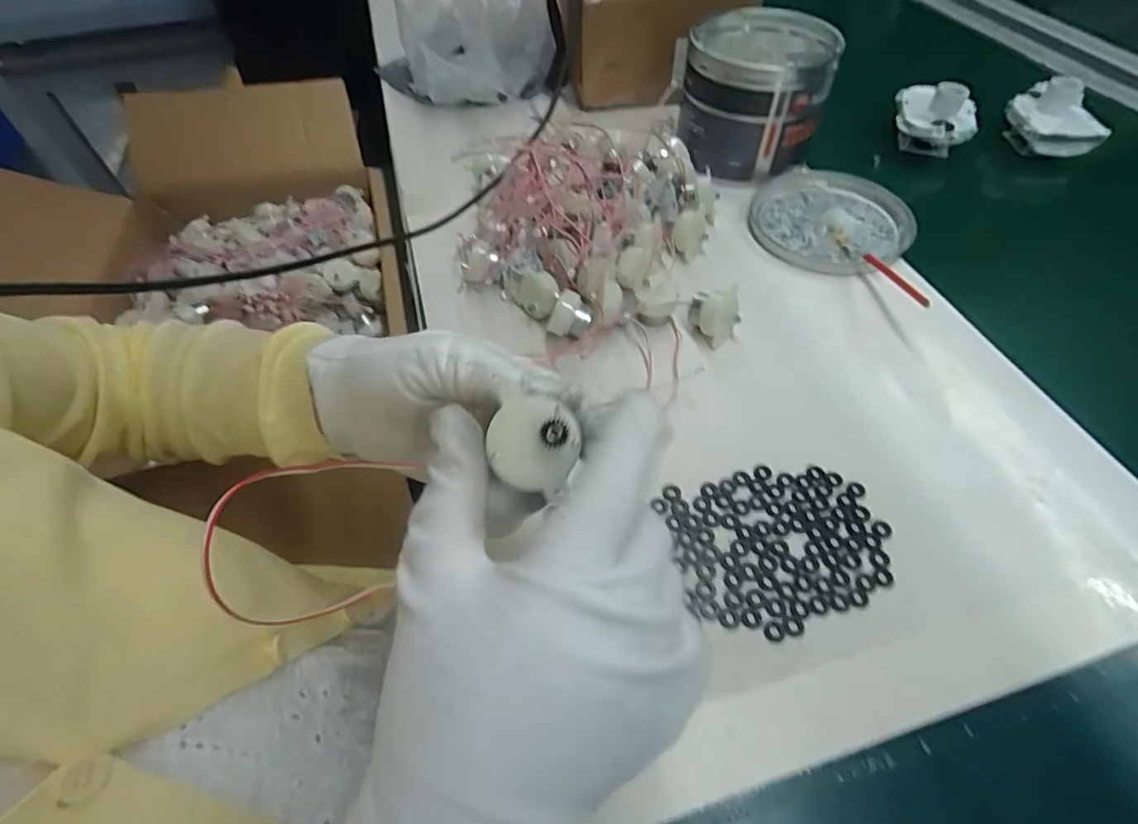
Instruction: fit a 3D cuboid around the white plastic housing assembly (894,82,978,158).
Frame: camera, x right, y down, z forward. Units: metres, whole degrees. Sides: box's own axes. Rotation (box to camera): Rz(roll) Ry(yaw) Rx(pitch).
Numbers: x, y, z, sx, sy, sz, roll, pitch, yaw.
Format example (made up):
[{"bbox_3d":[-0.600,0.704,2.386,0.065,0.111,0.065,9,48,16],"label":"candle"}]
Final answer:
[{"bbox_3d":[0.362,-0.294,0.531,0.077,0.056,0.086,25,58,19],"label":"white plastic housing assembly"}]

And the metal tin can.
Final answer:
[{"bbox_3d":[0.170,-0.292,0.502,0.119,0.102,0.128,13,54,11],"label":"metal tin can"}]

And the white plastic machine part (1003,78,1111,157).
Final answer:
[{"bbox_3d":[0.479,-0.290,0.530,0.070,0.054,0.077,11,54,9],"label":"white plastic machine part"}]

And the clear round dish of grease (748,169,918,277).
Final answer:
[{"bbox_3d":[0.227,-0.168,0.466,0.127,0.015,0.137,-1,53,1],"label":"clear round dish of grease"}]

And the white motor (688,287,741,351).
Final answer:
[{"bbox_3d":[0.102,-0.066,0.379,0.034,0.034,0.028,13,54,11],"label":"white motor"}]

